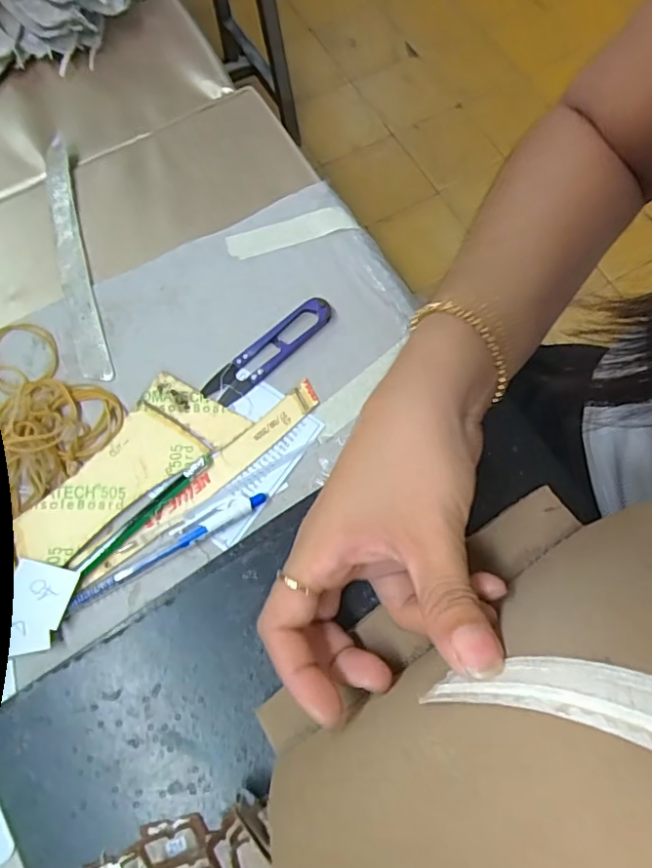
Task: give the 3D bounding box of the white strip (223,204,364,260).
[{"bbox_3d":[-0.023,-0.138,0.374,0.086,0.004,0.019,-18,81,-4],"label":"white strip"}]

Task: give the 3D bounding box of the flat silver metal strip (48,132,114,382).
[{"bbox_3d":[-0.169,-0.121,0.367,0.020,0.007,0.190,-15,74,-6],"label":"flat silver metal strip"}]

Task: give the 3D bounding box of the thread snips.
[{"bbox_3d":[-0.036,-0.053,0.345,0.094,0.010,0.021,-40,78,-13],"label":"thread snips"}]

